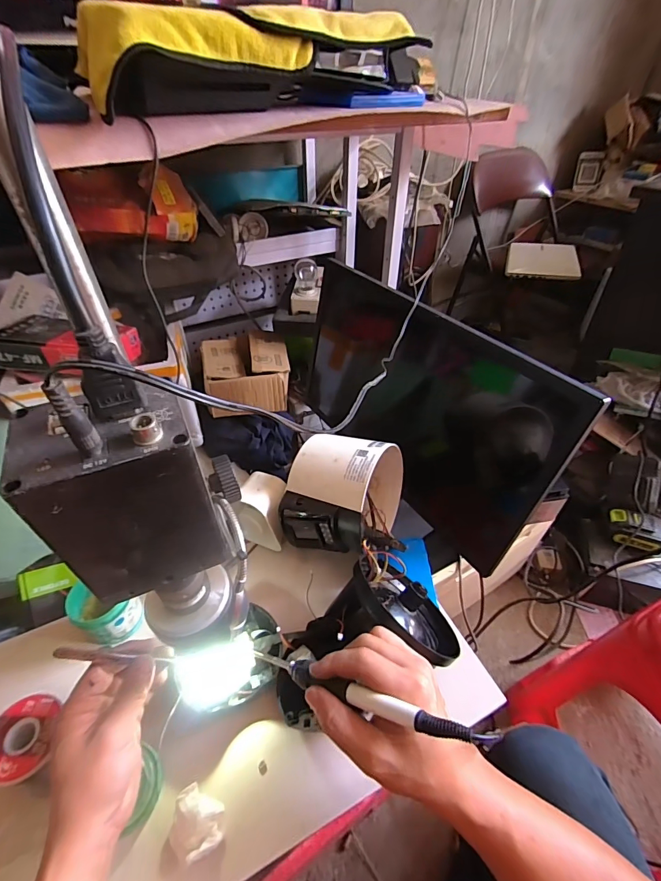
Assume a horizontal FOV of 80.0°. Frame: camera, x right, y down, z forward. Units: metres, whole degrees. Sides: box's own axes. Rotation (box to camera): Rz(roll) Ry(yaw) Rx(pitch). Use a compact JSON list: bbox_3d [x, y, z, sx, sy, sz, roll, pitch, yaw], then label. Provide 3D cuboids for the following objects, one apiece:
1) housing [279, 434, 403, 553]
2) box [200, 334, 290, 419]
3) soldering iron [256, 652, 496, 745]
[{"bbox_3d":[0.020,0.060,0.505,0.132,0.126,0.145,12,43,13],"label":"housing"},{"bbox_3d":[-0.218,-0.178,1.023,0.217,0.097,0.246,-7,42,-8],"label":"box"},{"bbox_3d":[0.013,0.187,0.296,0.214,0.021,0.015,-5,33,37],"label":"soldering iron"}]

